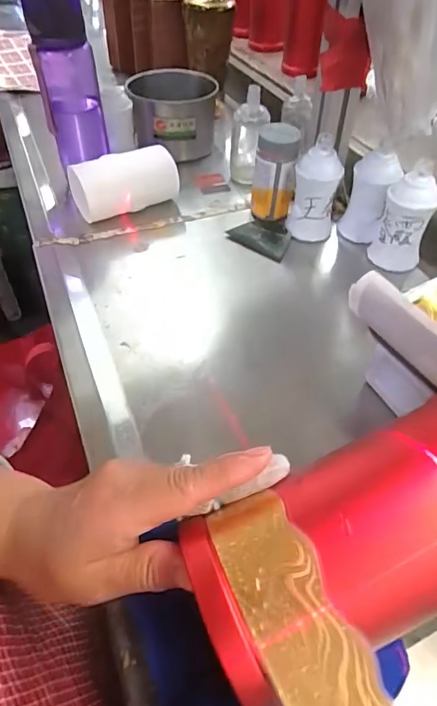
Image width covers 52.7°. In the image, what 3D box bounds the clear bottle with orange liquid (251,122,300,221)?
[{"bbox_3d":[0.074,-0.232,0.564,0.053,0.107,0.047,20,52,17],"label":"clear bottle with orange liquid"}]

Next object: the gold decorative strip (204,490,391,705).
[{"bbox_3d":[0.038,0.127,0.183,0.038,0.030,0.136,-22,67,-17],"label":"gold decorative strip"}]

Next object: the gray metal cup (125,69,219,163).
[{"bbox_3d":[-0.071,-0.383,0.711,0.132,0.091,0.141,-1,49,1],"label":"gray metal cup"}]

